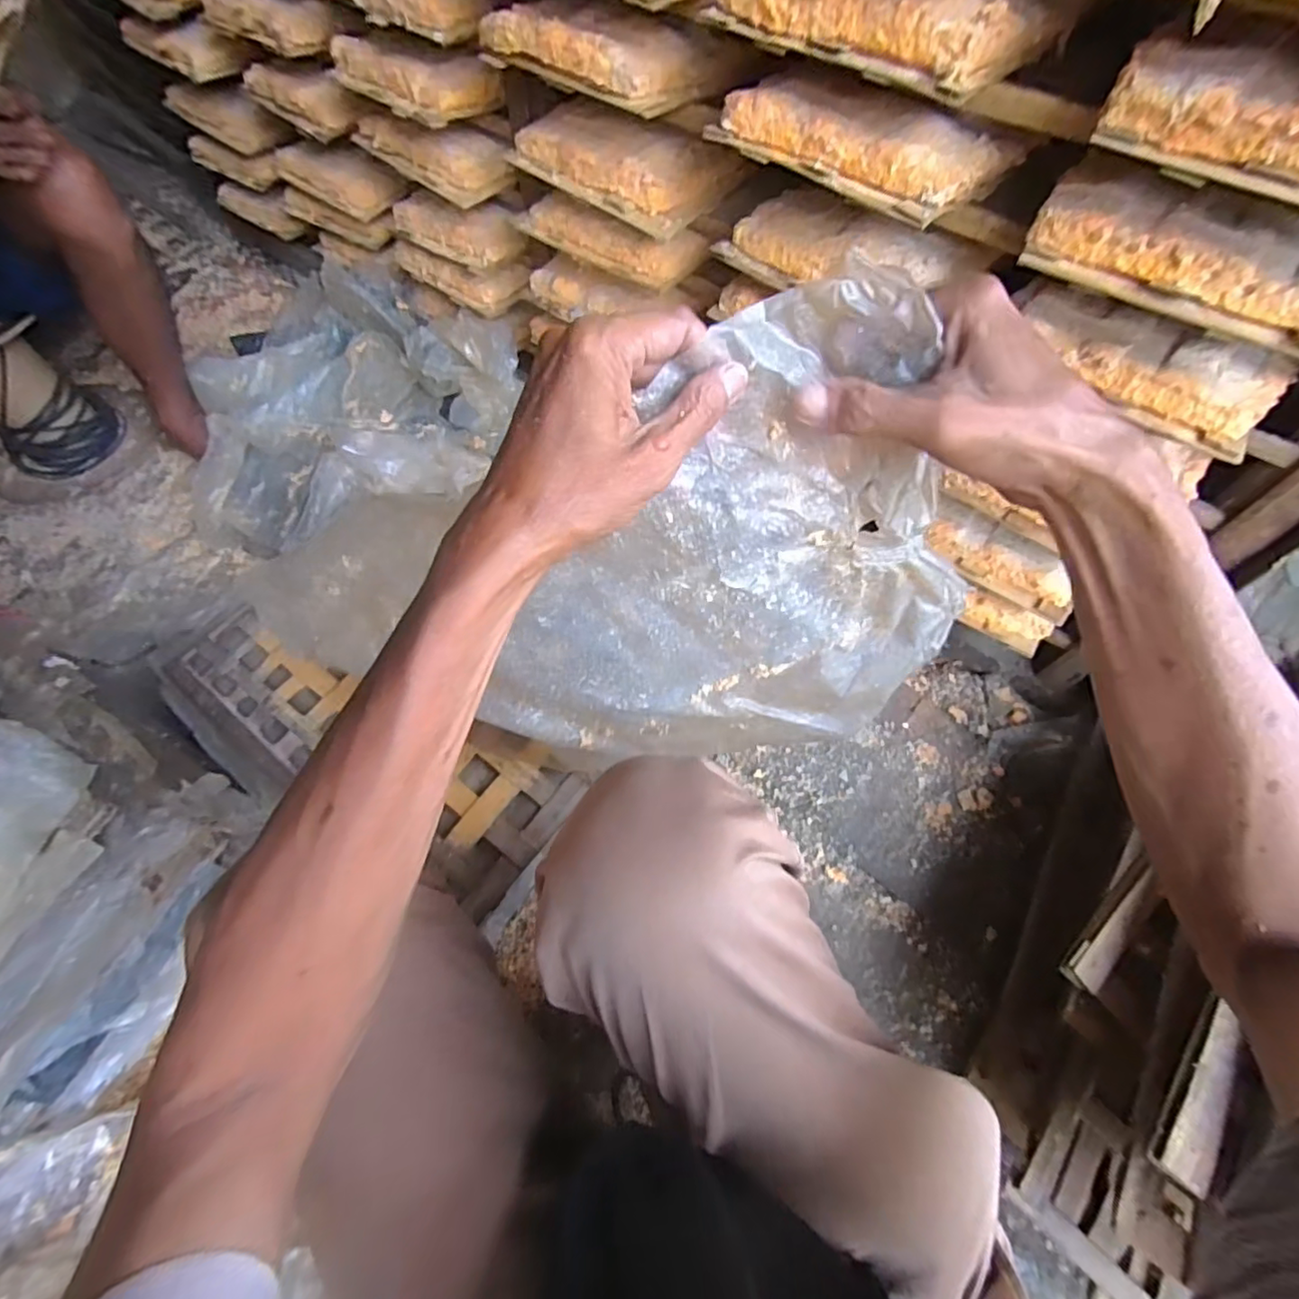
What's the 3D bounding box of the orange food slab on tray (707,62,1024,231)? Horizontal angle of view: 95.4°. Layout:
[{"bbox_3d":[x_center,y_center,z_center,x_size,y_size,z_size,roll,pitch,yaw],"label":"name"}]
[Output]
[{"bbox_3d":[0.185,-0.445,0.506,0.229,0.041,0.131,36,67,14],"label":"orange food slab on tray"}]

